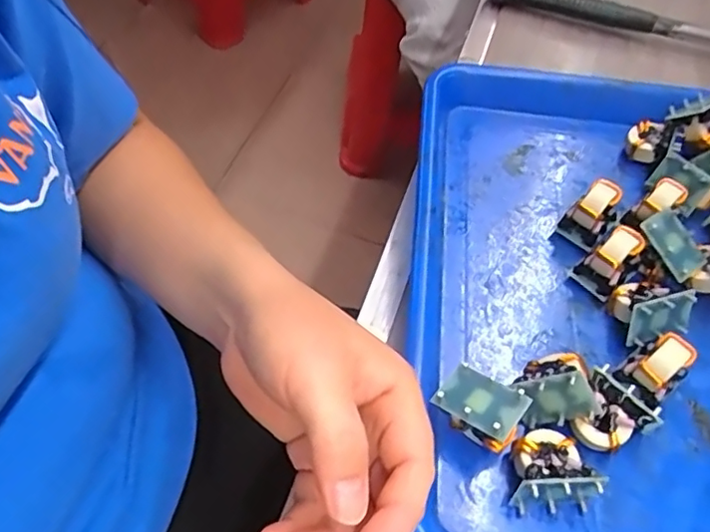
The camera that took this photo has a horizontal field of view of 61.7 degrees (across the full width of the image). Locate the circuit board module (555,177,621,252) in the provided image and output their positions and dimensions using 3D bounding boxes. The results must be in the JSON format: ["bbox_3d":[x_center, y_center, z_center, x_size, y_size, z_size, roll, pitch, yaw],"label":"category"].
[{"bbox_3d":[0.145,-0.032,0.363,0.029,0.036,0.024,-38,63,-25],"label":"circuit board module"}]

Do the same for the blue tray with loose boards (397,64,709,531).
[{"bbox_3d":[0.160,0.009,0.339,0.257,0.043,0.332,4,54,2],"label":"blue tray with loose boards"}]

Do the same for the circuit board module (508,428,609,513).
[{"bbox_3d":[0.092,0.094,0.278,0.034,0.028,0.032,-1,54,-2],"label":"circuit board module"}]

